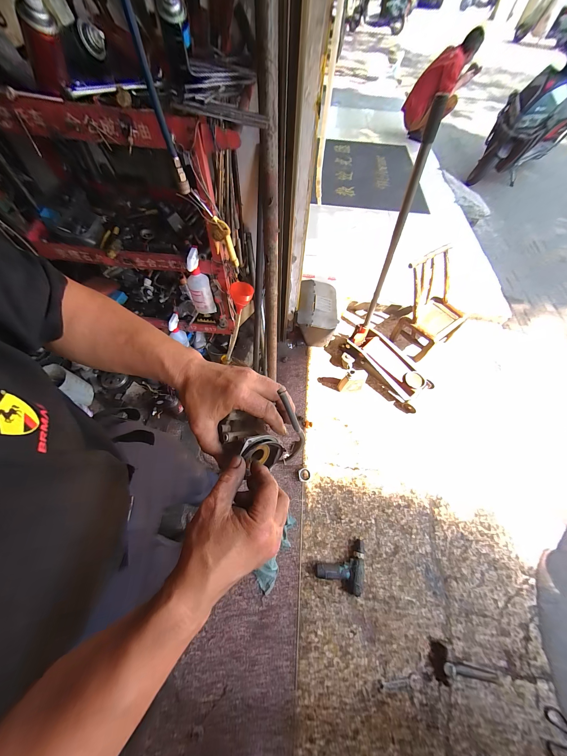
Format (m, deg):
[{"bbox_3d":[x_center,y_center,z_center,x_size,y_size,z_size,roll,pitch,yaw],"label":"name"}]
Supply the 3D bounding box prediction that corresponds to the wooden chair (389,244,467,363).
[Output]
[{"bbox_3d":[0.838,-0.406,1.384,0.326,0.454,0.341,-31,67,-17],"label":"wooden chair"}]

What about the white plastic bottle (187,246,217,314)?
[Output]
[{"bbox_3d":[-0.293,-0.323,0.842,0.073,0.207,0.079,-19,64,-12],"label":"white plastic bottle"}]

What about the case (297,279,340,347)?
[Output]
[{"bbox_3d":[0.200,-0.392,1.522,0.229,0.228,0.337,5,62,1],"label":"case"}]

